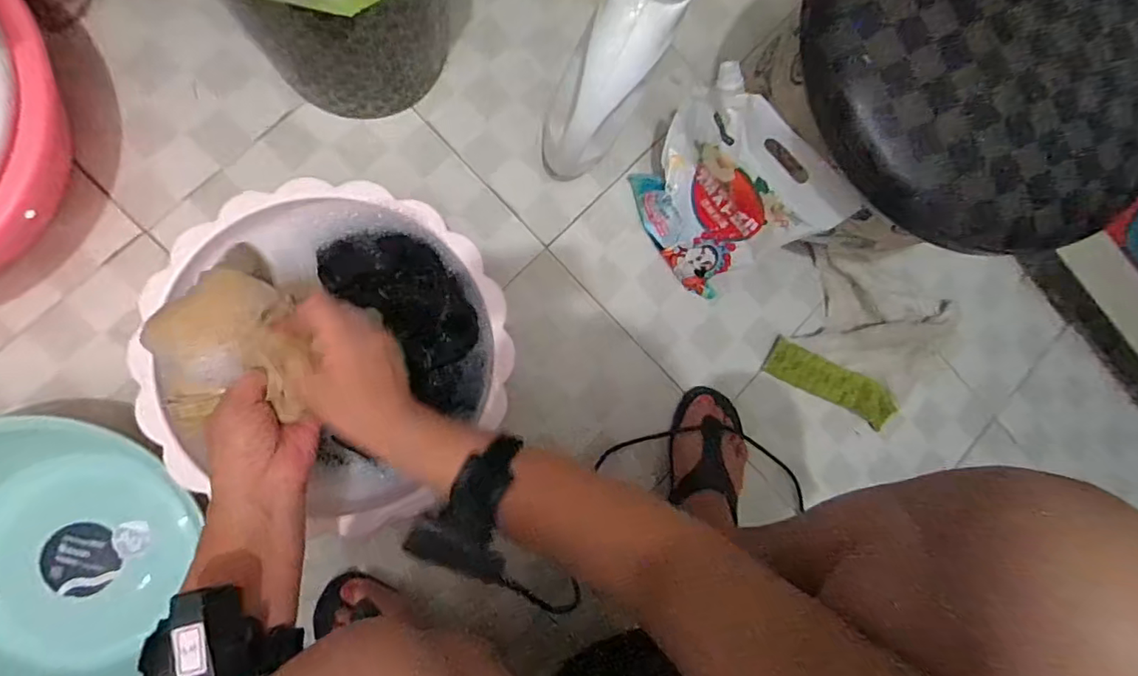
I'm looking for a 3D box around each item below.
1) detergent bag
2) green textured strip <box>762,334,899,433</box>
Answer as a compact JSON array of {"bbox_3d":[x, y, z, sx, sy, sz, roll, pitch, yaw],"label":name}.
[{"bbox_3d":[0.155,-0.150,0.586,0.094,0.206,0.179,-40,95,-9],"label":"detergent bag"},{"bbox_3d":[0.340,0.057,0.708,0.185,0.018,0.051,28,84,-8],"label":"green textured strip"}]

